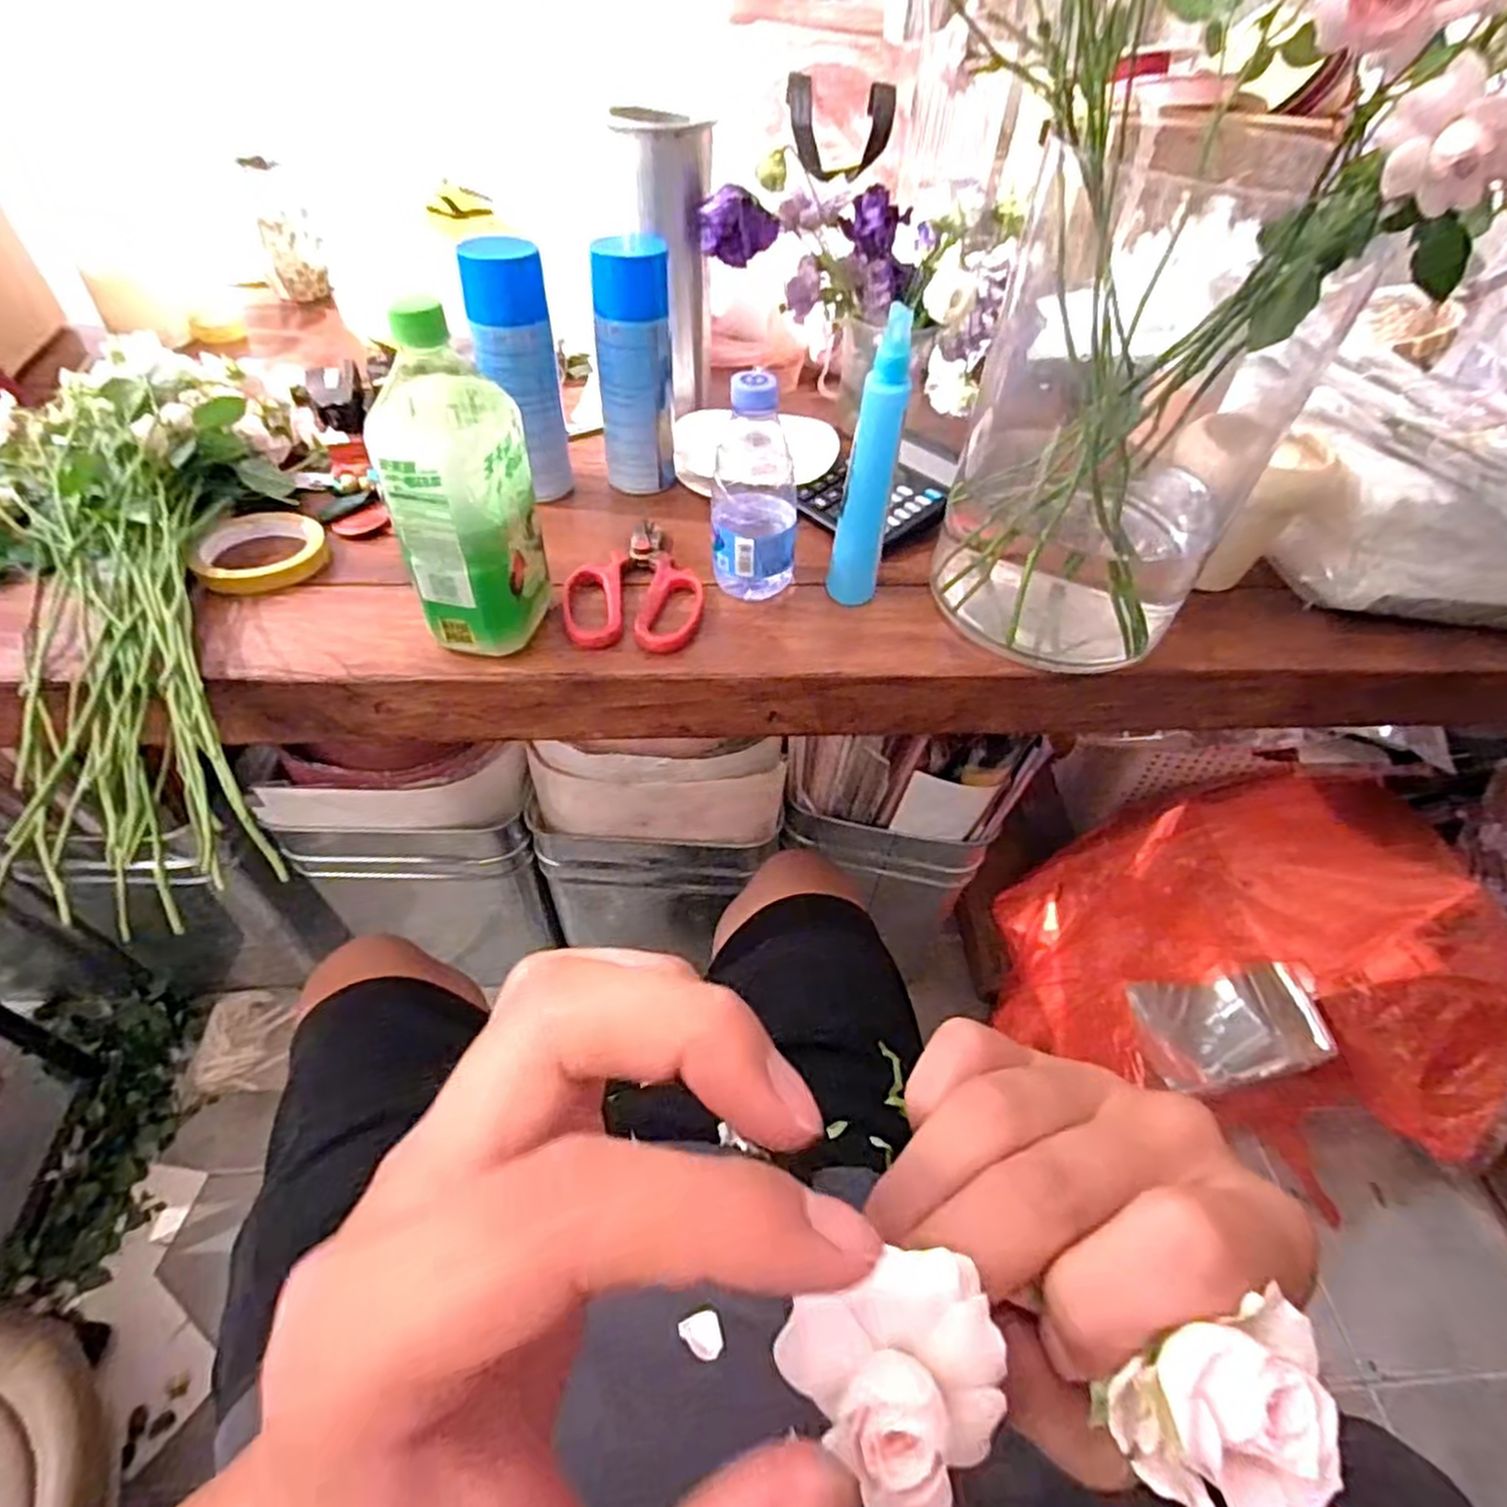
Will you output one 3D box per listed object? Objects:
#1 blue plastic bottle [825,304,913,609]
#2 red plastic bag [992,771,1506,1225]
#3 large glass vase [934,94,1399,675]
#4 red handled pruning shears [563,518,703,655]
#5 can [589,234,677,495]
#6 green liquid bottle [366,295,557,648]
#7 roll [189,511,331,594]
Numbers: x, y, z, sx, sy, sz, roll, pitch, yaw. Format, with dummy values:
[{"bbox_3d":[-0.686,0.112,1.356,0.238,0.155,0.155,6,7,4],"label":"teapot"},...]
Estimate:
[{"bbox_3d":[0.084,-0.199,0.533,0.036,0.198,0.032,11,49,5],"label":"blue plastic bottle"},{"bbox_3d":[0.671,0.296,1.044,0.579,0.353,0.470,0,49,-4],"label":"red plastic bag"},{"bbox_3d":[0.261,-0.220,0.533,0.187,0.294,0.203,31,54,21],"label":"large glass vase"},{"bbox_3d":[-0.096,-0.137,0.599,0.104,0.017,0.152,-4,50,-8],"label":"red handled pruning shears"},{"bbox_3d":[-0.103,-0.334,0.655,0.063,0.186,0.068,-4,50,-8],"label":"can"},{"bbox_3d":[-0.188,-0.162,0.486,0.071,0.207,0.077,11,49,5],"label":"green liquid bottle"},{"bbox_3d":[-0.395,-0.165,0.601,0.093,0.020,0.097,2,49,-2],"label":"roll"}]

